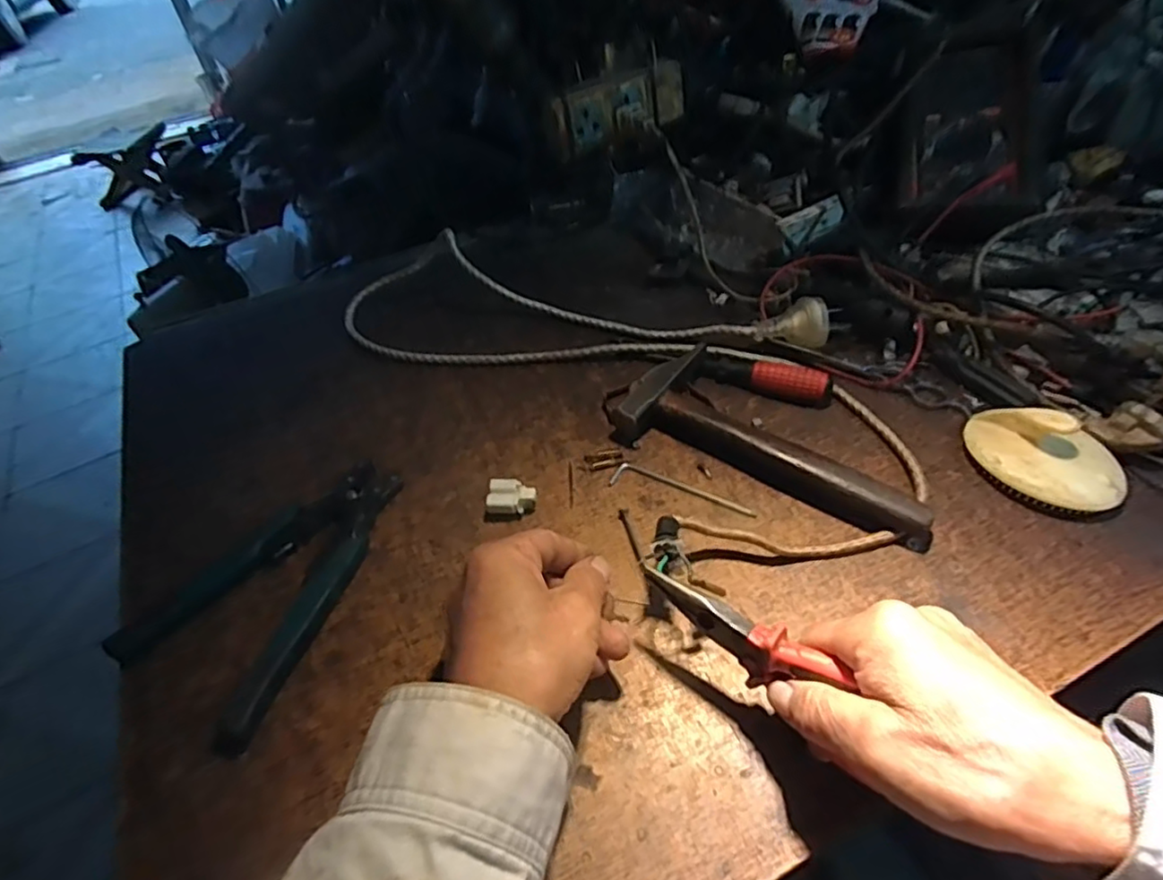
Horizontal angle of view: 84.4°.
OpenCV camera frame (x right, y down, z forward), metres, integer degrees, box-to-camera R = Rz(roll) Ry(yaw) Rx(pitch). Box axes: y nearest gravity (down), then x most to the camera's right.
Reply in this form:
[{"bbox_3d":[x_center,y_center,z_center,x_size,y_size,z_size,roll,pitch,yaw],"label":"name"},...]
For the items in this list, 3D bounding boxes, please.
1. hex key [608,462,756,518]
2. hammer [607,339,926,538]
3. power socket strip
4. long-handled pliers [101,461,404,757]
[{"bbox_3d":[0.068,0.033,0.433,0.097,0.006,0.020,10,49,15],"label":"hex key"},{"bbox_3d":[0.131,-0.008,0.439,0.206,0.028,0.081,19,52,23],"label":"hammer"},{"bbox_3d":[0.035,-0.305,0.592,0.130,0.053,0.026,-23,48,-13],"label":"power socket strip"},{"bbox_3d":[-0.194,0.082,0.393,0.107,0.017,0.179,11,49,17],"label":"long-handled pliers"}]

